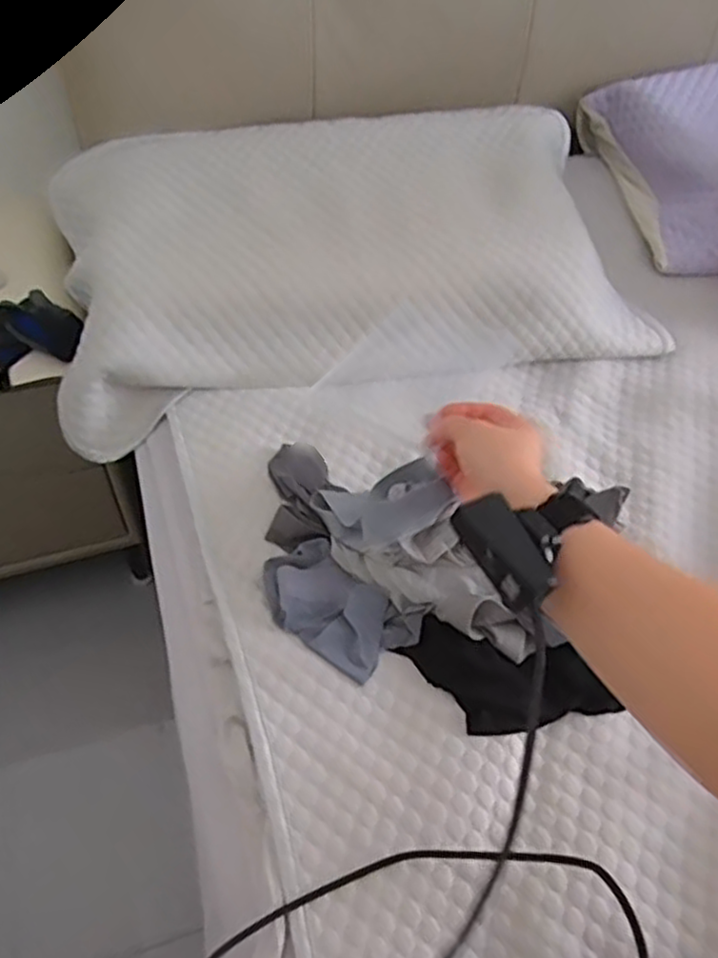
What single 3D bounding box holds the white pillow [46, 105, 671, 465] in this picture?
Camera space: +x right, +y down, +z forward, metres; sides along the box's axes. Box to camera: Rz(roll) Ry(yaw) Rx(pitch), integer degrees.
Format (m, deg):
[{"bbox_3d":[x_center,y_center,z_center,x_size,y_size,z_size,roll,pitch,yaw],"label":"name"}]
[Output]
[{"bbox_3d":[-0.021,-0.268,0.852,0.659,0.128,0.411,-14,52,-12],"label":"white pillow"}]

